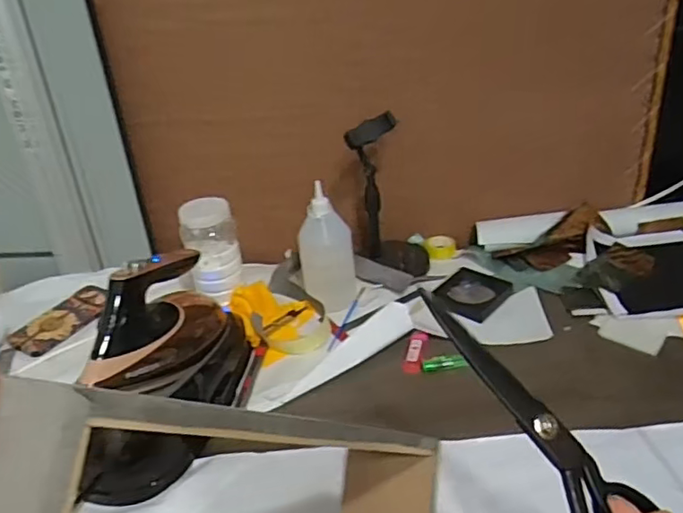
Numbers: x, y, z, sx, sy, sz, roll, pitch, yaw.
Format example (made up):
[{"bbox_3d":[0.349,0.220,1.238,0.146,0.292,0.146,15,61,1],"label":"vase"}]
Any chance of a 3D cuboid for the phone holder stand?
[{"bbox_3d":[0.076,-0.099,0.940,0.115,0.251,0.091,-3,31,5],"label":"phone holder stand"}]

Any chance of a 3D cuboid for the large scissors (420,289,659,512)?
[{"bbox_3d":[0.122,0.110,0.370,0.073,0.032,0.213,-26,75,-29],"label":"large scissors"}]

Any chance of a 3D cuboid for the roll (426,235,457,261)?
[{"bbox_3d":[0.167,-0.015,0.991,0.050,0.024,0.050,-1,31,9],"label":"roll"}]

